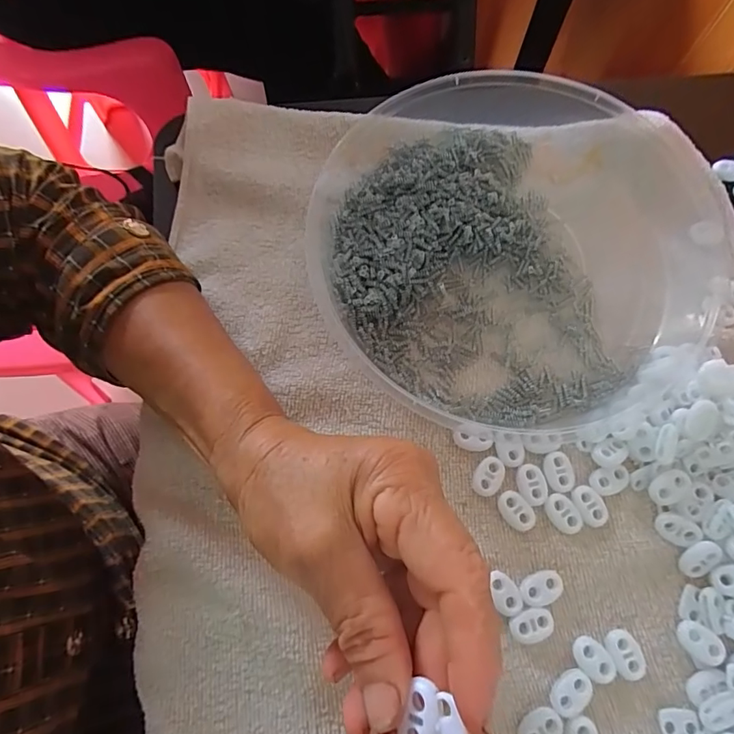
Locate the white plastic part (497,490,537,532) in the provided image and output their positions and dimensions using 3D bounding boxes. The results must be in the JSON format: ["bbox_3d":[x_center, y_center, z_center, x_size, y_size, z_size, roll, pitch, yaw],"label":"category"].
[{"bbox_3d":[0.081,0.077,0.258,0.015,0.004,0.023,-37,76,-13],"label":"white plastic part"}]

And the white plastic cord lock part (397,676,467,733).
[{"bbox_3d":[0.020,0.110,0.148,0.017,0.008,0.019,-2,72,0],"label":"white plastic cord lock part"}]

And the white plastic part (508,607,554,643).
[{"bbox_3d":[0.083,0.131,0.241,0.022,0.006,0.016,-9,71,-4],"label":"white plastic part"}]

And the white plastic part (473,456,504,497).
[{"bbox_3d":[0.067,0.060,0.262,0.015,0.004,0.023,32,73,9],"label":"white plastic part"}]

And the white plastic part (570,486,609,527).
[{"bbox_3d":[0.121,0.075,0.258,0.015,0.004,0.022,-25,73,-10],"label":"white plastic part"}]

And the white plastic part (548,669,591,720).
[{"bbox_3d":[0.099,0.158,0.232,0.022,0.005,0.015,-37,76,-13],"label":"white plastic part"}]

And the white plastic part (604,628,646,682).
[{"bbox_3d":[0.128,0.143,0.239,0.016,0.006,0.022,-21,73,-8],"label":"white plastic part"}]

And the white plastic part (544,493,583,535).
[{"bbox_3d":[0.106,0.079,0.256,0.014,0.004,0.022,-31,74,-11],"label":"white plastic part"}]

